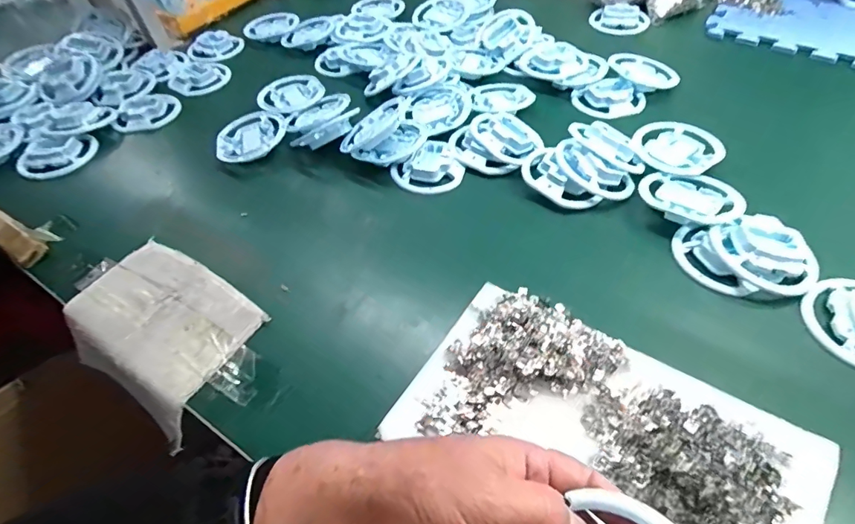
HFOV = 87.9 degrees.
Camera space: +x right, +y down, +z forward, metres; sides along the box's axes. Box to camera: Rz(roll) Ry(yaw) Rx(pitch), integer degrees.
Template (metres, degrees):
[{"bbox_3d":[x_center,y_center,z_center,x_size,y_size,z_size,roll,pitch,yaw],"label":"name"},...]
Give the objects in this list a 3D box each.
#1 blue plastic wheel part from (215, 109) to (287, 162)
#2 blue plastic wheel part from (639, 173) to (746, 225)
[{"bbox_3d":[-0.250,-0.178,0.630,0.098,0.018,0.093,-22,52,-12],"label":"blue plastic wheel part"},{"bbox_3d":[0.298,-0.074,0.504,0.102,0.026,0.082,28,59,25],"label":"blue plastic wheel part"}]

